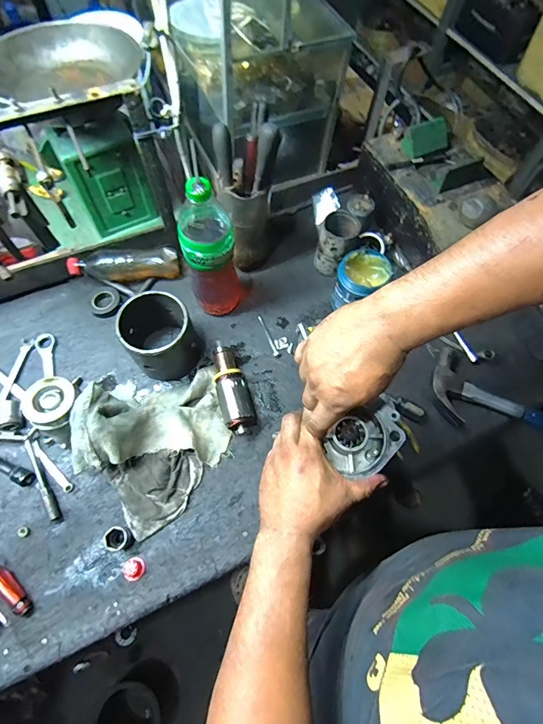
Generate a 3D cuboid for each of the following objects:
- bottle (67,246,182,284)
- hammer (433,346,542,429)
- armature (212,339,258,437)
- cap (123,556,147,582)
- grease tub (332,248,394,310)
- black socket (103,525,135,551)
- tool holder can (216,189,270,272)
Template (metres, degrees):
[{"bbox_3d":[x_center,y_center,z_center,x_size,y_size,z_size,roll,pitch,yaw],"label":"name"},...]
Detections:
[{"bbox_3d":[-0.270,-0.177,0.719,0.192,0.059,0.051,-5,65,-4],"label":"bottle"},{"bbox_3d":[0.428,0.089,0.633,0.334,0.036,0.101,23,67,9],"label":"hammer"},{"bbox_3d":[-0.066,0.041,0.634,0.049,0.048,0.154,-14,67,-8],"label":"armature"},{"bbox_3d":[-0.195,0.295,0.547,0.028,0.016,0.030,1,65,-1],"label":"cap"},{"bbox_3d":[0.157,-0.136,0.692,0.095,0.099,0.081,-40,73,-19],"label":"grease tub"},{"bbox_3d":[-0.217,0.251,0.549,0.032,0.038,0.031,1,65,-1],"label":"black socket"},{"bbox_3d":[-0.045,-0.249,0.693,0.085,0.176,0.093,1,65,-3],"label":"tool holder can"}]

